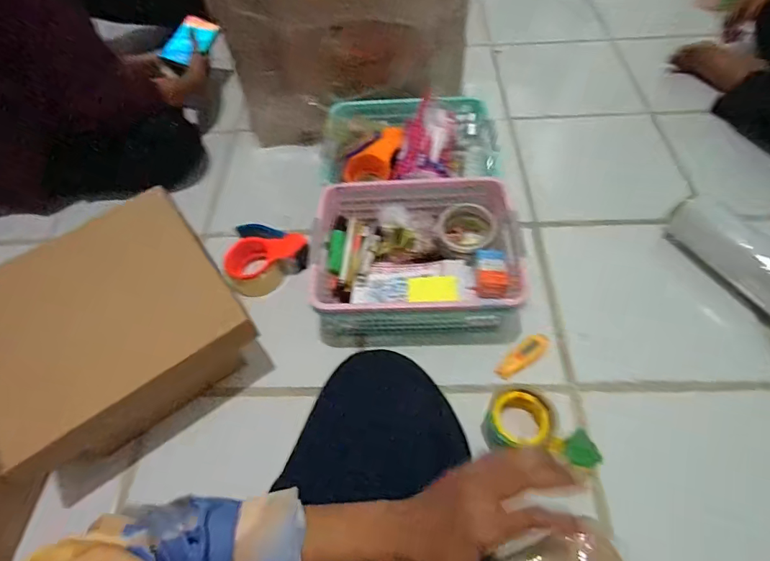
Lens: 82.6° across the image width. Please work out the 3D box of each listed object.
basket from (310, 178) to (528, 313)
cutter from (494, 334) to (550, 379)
[{"bbox_3d":[0.045,-0.048,0.711,0.293,0.099,0.253,-1,56,3],"label":"basket"},{"bbox_3d":[0.207,0.111,0.654,0.101,0.007,0.031,-37,62,-20],"label":"cutter"}]

